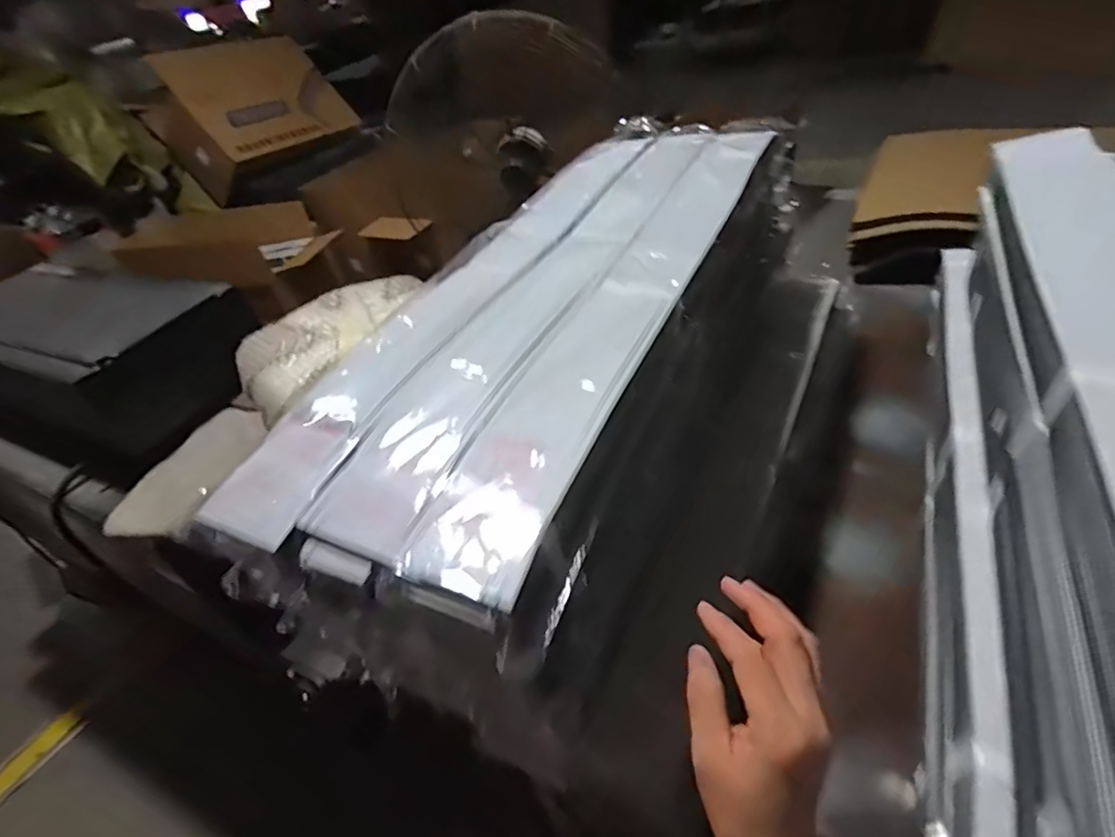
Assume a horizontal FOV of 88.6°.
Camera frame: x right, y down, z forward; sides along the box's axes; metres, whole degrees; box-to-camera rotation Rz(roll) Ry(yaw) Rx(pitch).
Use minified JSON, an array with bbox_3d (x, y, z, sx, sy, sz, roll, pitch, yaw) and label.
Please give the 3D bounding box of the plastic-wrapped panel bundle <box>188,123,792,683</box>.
[{"bbox_3d":[0.032,-0.170,0.729,0.338,0.079,0.947,10,46,26],"label":"plastic-wrapped panel bundle"}]

